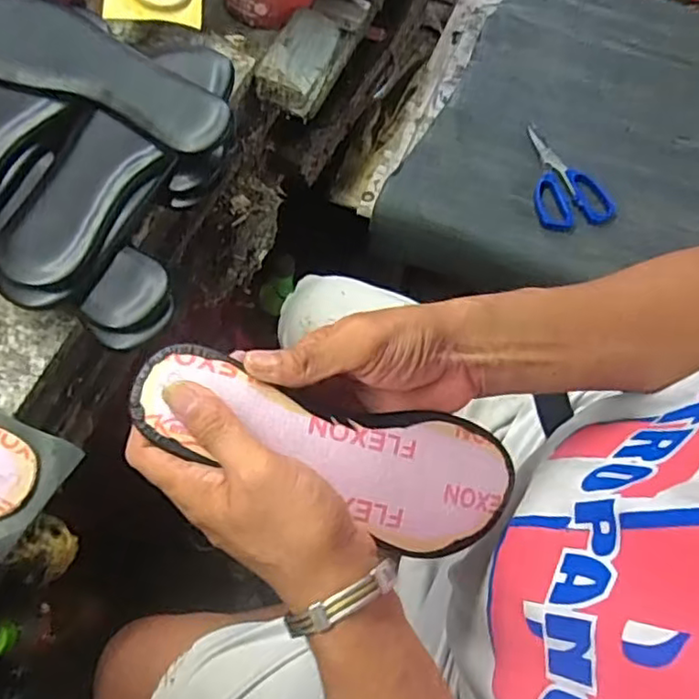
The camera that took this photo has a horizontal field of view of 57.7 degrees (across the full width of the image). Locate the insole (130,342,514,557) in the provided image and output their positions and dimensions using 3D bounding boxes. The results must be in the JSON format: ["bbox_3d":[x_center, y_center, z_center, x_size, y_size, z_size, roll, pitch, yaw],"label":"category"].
[{"bbox_3d":[-0.006,0.060,0.374,0.236,0.019,0.082,22,65,-16],"label":"insole"}]

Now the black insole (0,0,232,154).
[{"bbox_3d":[-0.209,-0.230,0.506,0.241,0.036,0.082,19,66,6],"label":"black insole"}]

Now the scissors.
[{"bbox_3d":[0.258,-0.215,0.777,0.095,0.017,0.152,-11,67,-8],"label":"scissors"}]

